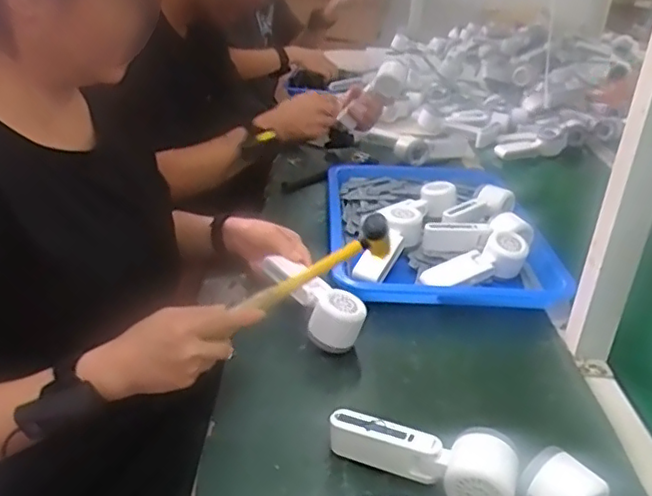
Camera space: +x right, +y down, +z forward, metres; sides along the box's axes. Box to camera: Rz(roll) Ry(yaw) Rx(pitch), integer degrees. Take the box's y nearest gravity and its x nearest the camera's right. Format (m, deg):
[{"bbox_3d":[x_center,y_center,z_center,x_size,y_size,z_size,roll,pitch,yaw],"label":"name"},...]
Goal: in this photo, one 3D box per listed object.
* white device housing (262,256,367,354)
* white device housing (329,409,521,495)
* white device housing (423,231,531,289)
[{"bbox_3d":[-0.015,0.063,0.763,0.062,0.063,0.160,-11,31,-27],"label":"white device housing"},{"bbox_3d":[0.086,0.188,0.557,0.169,0.049,0.067,18,30,24],"label":"white device housing"},{"bbox_3d":[0.205,0.019,0.860,0.165,0.054,0.050,-10,31,-26],"label":"white device housing"}]

